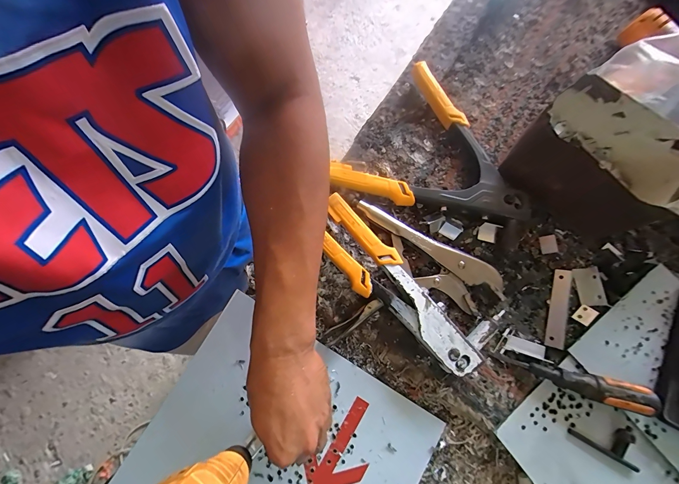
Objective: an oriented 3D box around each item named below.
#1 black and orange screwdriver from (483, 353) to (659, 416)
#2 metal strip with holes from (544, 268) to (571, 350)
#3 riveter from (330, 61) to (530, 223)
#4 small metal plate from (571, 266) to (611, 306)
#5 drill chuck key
[{"bbox_3d":[0.253,0.152,0.330,0.158,0.032,0.026,15,81,2],"label":"black and orange screwdriver"},{"bbox_3d":[0.264,0.080,0.363,0.021,0.005,0.093,13,77,8],"label":"metal strip with holes"},{"bbox_3d":[0.129,-0.138,0.389,0.235,0.024,0.201,14,81,2],"label":"riveter"},{"bbox_3d":[0.305,0.054,0.366,0.028,0.006,0.046,-9,81,-2],"label":"small metal plate"},{"bbox_3d":[0.294,0.212,0.327,0.075,0.012,0.038,29,82,4],"label":"drill chuck key"}]

